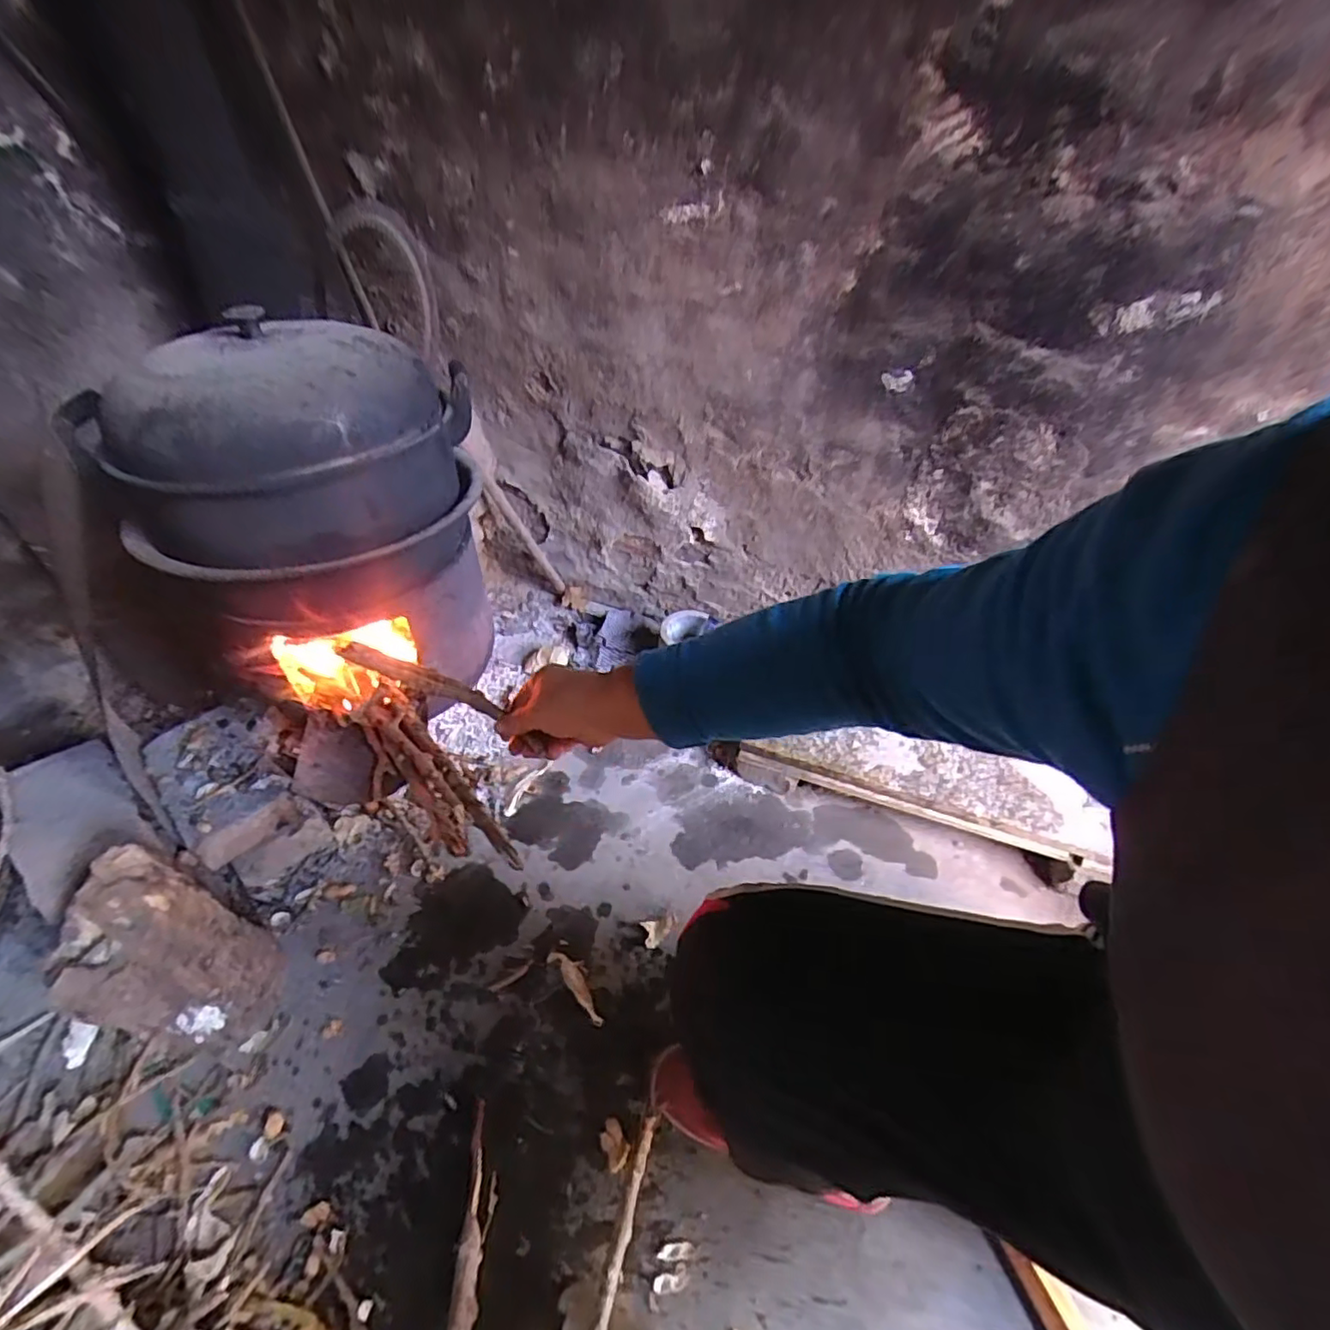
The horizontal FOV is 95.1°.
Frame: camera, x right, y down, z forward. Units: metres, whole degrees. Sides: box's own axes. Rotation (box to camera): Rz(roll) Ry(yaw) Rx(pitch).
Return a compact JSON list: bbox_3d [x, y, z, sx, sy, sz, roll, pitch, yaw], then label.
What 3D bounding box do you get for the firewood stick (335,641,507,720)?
[{"bbox_3d":[-0.241,0.013,0.603,0.188,0.020,0.028,19,47,15],"label":"firewood stick"}]

